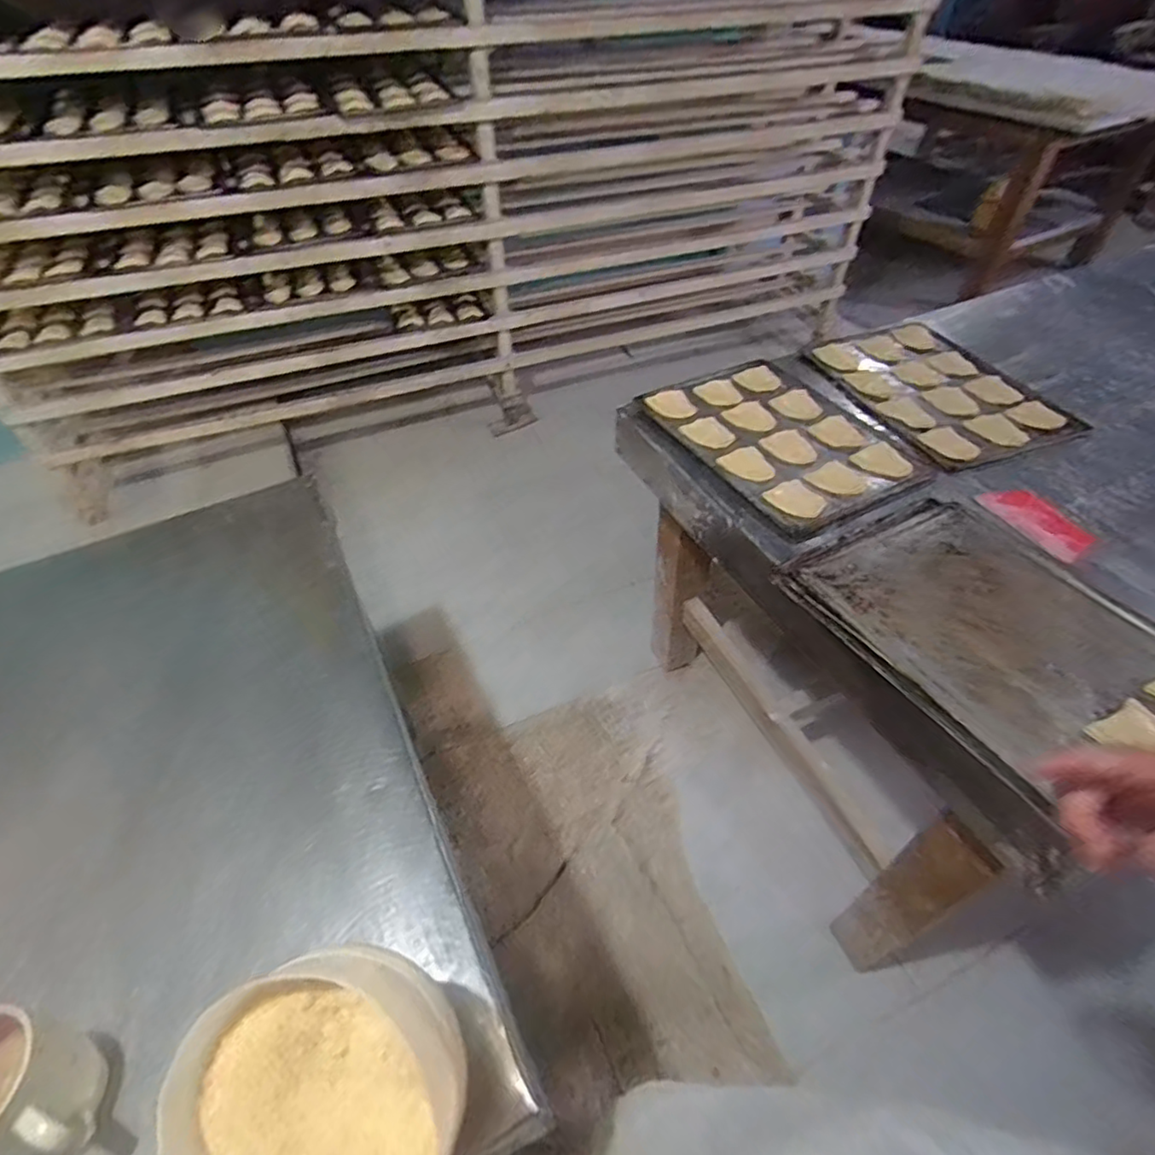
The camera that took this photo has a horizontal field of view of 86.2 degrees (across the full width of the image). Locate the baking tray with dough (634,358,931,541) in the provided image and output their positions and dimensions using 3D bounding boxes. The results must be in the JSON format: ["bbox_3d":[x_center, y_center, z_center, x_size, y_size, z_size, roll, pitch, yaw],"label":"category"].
[{"bbox_3d":[0.352,-0.269,1.124,0.333,0.024,0.470,-24,51,-18],"label":"baking tray with dough"}]

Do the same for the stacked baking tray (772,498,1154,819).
[{"bbox_3d":[0.553,0.062,0.798,0.369,0.029,0.456,-23,51,-17],"label":"stacked baking tray"}]

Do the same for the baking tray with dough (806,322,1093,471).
[{"bbox_3d":[0.713,-0.394,1.236,0.367,0.026,0.467,-14,49,-10],"label":"baking tray with dough"}]

